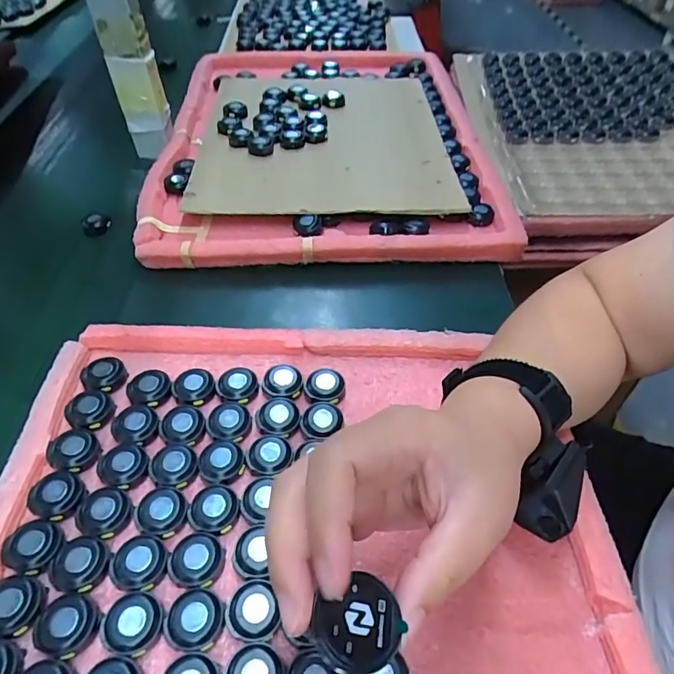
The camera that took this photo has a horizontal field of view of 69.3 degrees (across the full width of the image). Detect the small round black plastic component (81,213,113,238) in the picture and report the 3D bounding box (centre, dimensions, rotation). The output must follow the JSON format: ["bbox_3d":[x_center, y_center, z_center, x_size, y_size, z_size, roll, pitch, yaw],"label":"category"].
[{"bbox_3d":[-0.261,-0.122,0.531,0.030,0.024,0.012,-23,51,-18],"label":"small round black plastic component"}]

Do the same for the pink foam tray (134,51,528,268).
[{"bbox_3d":[-0.018,-0.270,0.624,0.378,0.037,0.510,0,49,-5],"label":"pink foam tray"}]

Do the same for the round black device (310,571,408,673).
[{"bbox_3d":[0.007,0.095,0.161,0.029,0.005,0.026,-25,55,-24],"label":"round black device"}]

